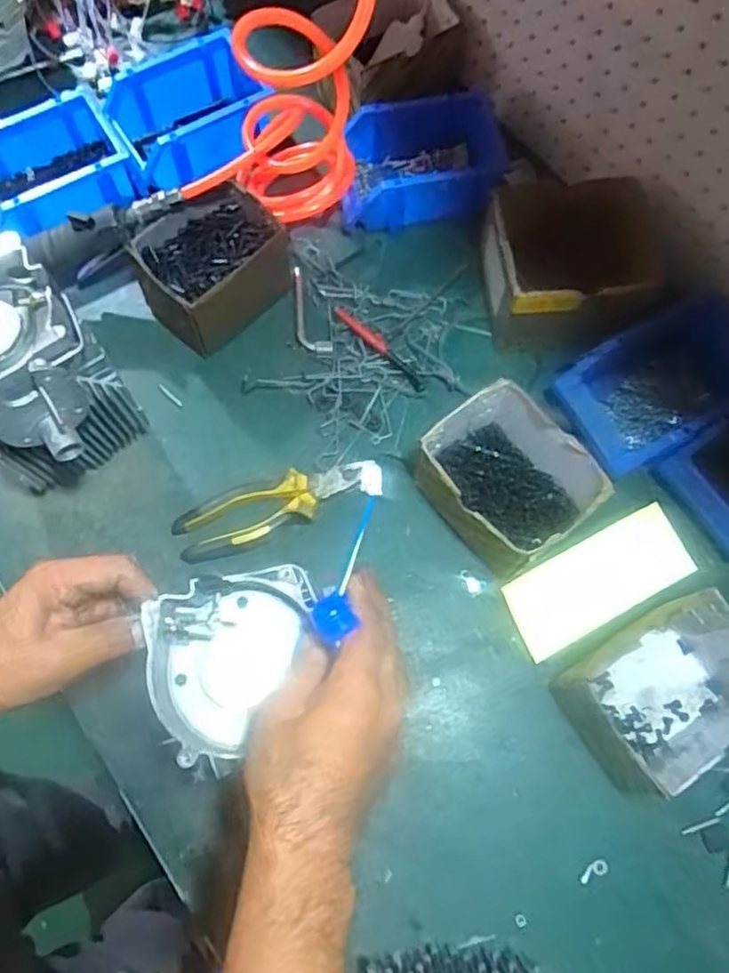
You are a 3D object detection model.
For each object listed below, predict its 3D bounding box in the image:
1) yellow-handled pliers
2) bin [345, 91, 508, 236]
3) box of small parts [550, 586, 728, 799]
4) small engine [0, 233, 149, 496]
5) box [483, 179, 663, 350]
[{"bbox_3d":[-0.093,0.022,0.656,0.184,0.019,0.059,-18,73,-8],"label":"yellow-handled pliers"},{"bbox_3d":[0.065,-0.362,0.760,0.186,0.085,0.113,-9,72,-5],"label":"bin"},{"bbox_3d":[0.261,0.173,0.573,0.159,0.089,0.119,-32,76,-12],"label":"box of small parts"},{"bbox_3d":[-0.278,-0.076,0.589,0.162,0.207,0.132,40,75,11],"label":"small engine"},{"bbox_3d":[0.213,-0.228,0.702,0.161,0.105,0.152,-1,72,-2],"label":"box"}]

